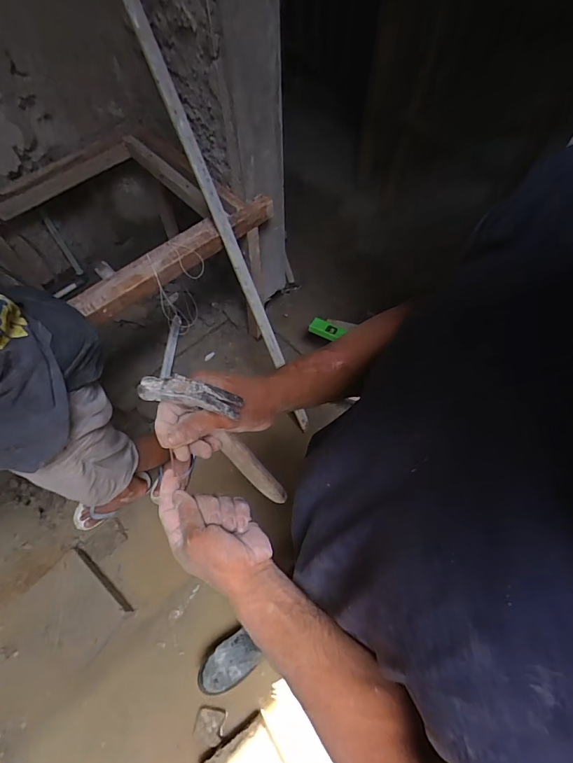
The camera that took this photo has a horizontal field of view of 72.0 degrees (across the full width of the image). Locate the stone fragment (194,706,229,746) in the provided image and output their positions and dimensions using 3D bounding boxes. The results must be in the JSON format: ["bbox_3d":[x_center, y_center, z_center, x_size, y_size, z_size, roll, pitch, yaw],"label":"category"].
[{"bbox_3d":[-0.214,0.957,1.096,0.081,0.014,0.074,7,63,4],"label":"stone fragment"}]

